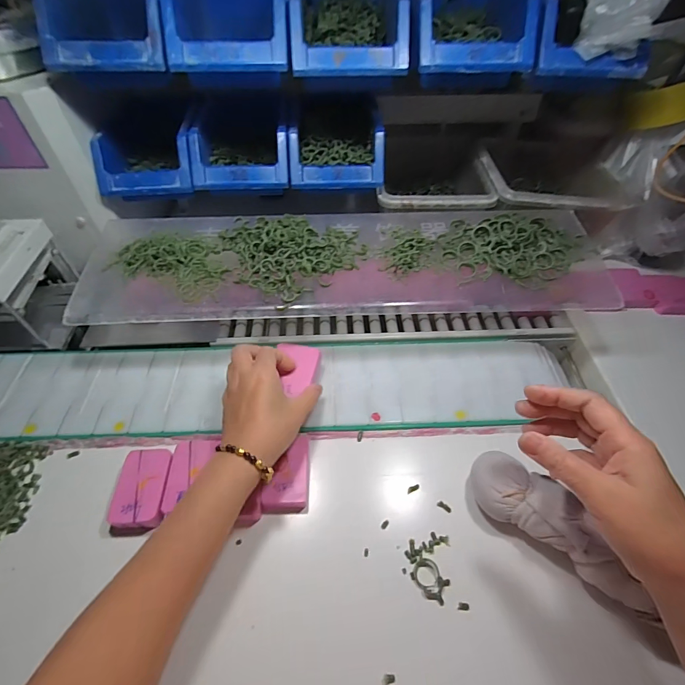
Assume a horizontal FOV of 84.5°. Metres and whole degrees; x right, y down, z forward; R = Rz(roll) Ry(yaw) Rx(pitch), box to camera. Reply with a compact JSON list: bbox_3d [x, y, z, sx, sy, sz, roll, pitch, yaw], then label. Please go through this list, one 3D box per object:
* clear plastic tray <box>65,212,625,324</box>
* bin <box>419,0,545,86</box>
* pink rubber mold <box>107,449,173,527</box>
[{"bbox_3d":[0.009,-0.108,0.451,0.608,0.046,0.167,-2,53,-2],"label":"clear plastic tray"},{"bbox_3d":[0.145,-0.384,0.450,0.133,0.073,0.208,3,51,1],"label":"bin"},{"bbox_3d":[-0.196,0.144,0.373,0.050,0.020,0.071,-4,53,-3],"label":"pink rubber mold"}]

